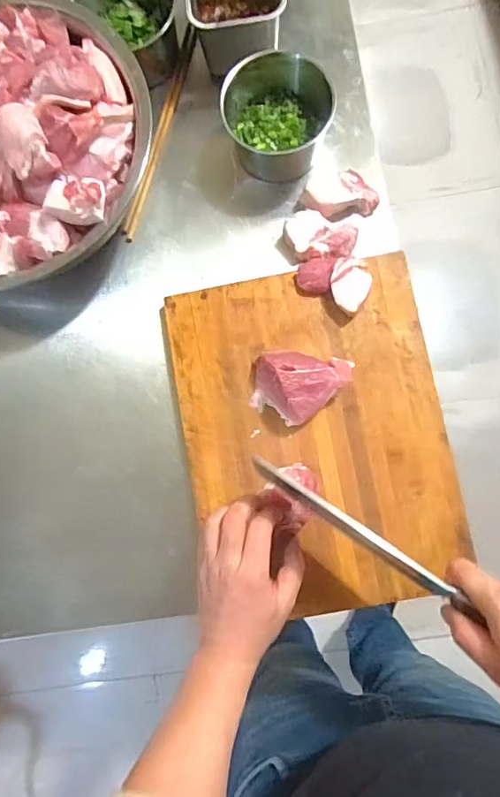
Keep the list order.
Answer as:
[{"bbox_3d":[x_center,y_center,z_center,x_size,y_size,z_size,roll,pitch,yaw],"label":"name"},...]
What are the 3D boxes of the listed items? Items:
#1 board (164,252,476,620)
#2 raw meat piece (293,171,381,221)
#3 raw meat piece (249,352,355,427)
[{"bbox_3d":[0.077,0.042,0.587,0.297,0.020,0.391,-11,82,2],"label":"board"},{"bbox_3d":[0.110,-0.255,0.636,0.096,0.034,0.051,-5,82,3],"label":"raw meat piece"},{"bbox_3d":[0.057,-0.011,0.565,0.105,0.050,0.076,5,83,4],"label":"raw meat piece"}]

